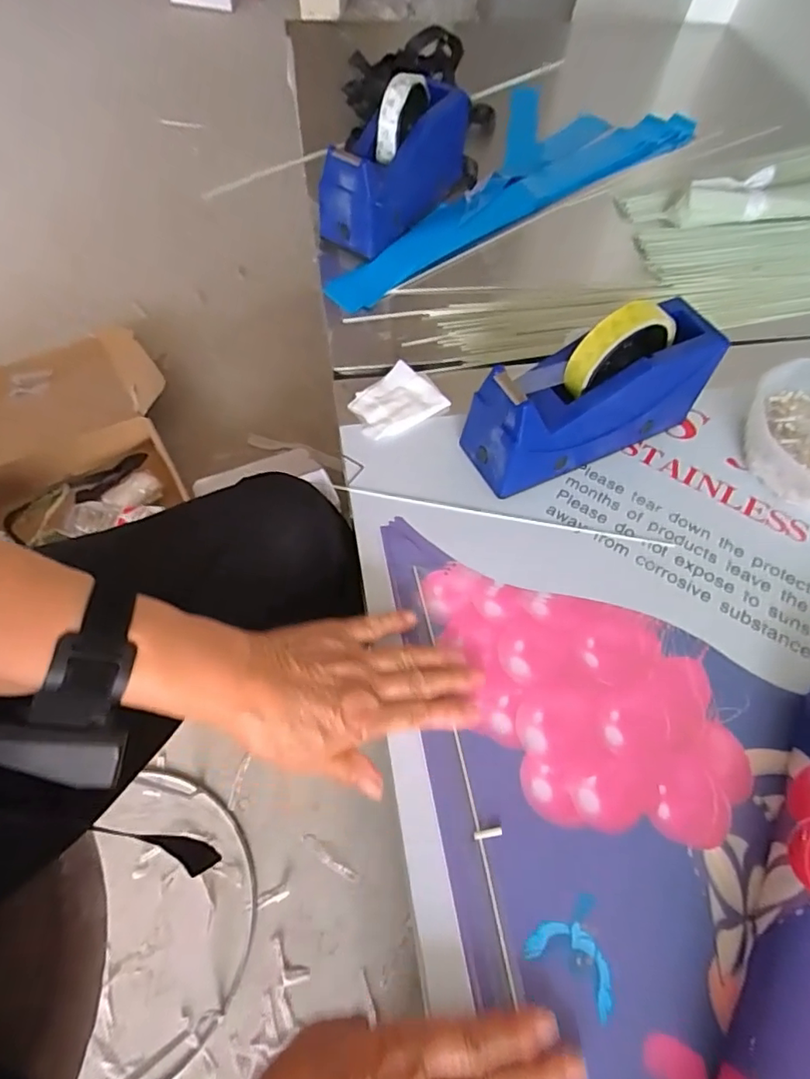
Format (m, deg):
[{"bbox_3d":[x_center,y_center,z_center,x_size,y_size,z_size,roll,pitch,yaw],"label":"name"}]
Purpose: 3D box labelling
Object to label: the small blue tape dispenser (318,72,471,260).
[{"bbox_3d":[-0.005,-0.412,0.608,0.073,0.119,0.204,32,64,15],"label":"small blue tape dispenser"}]

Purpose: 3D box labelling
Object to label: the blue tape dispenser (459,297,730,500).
[{"bbox_3d":[0.155,-0.122,0.451,0.204,0.121,0.065,-22,64,-15],"label":"blue tape dispenser"}]

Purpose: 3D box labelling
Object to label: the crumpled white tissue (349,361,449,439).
[{"bbox_3d":[-0.009,-0.128,0.512,0.078,0.013,0.060,-28,66,-20],"label":"crumpled white tissue"}]

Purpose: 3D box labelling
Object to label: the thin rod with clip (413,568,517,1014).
[{"bbox_3d":[0.047,0.179,0.344,0.020,0.008,0.363,-9,61,-6],"label":"thin rod with clip"}]

